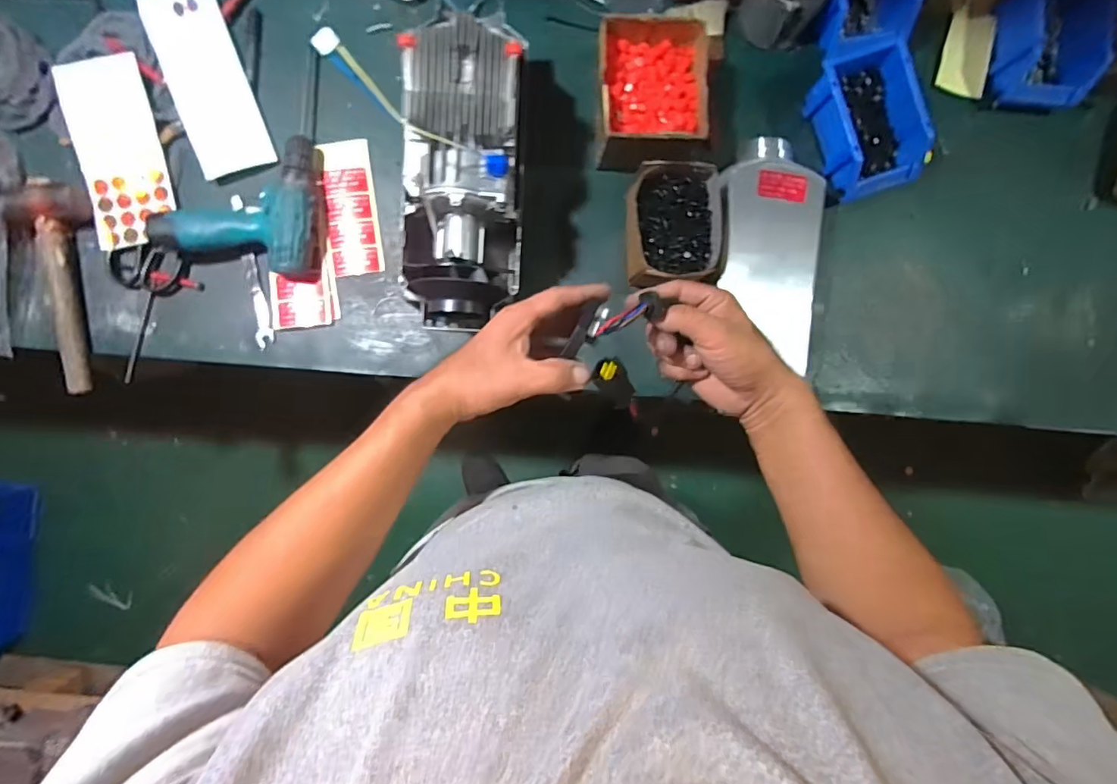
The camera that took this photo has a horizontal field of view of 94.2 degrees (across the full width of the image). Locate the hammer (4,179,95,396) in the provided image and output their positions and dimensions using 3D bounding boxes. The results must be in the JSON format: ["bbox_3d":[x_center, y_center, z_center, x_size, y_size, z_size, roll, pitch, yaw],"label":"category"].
[{"bbox_3d":[-0.670,-0.136,0.684,0.091,0.041,0.275,-1,90,-3],"label":"hammer"}]

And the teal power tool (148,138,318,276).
[{"bbox_3d":[-0.415,-0.260,0.694,0.191,0.059,0.189,13,89,-3],"label":"teal power tool"}]

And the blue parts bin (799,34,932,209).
[{"bbox_3d":[0.435,-0.379,0.730,0.124,0.079,0.189,-19,91,-3],"label":"blue parts bin"}]

